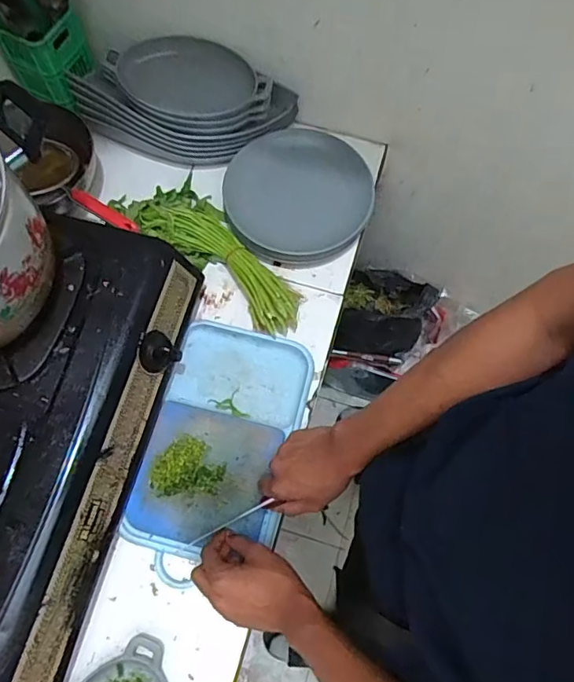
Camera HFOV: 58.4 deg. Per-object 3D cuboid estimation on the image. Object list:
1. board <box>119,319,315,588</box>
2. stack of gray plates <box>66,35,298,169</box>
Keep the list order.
[{"bbox_3d":[-0.085,0.134,0.673,0.183,0.034,0.316,13,70,4],"label":"board"},{"bbox_3d":[-0.158,-0.365,0.795,0.325,0.137,0.109,0,70,-2],"label":"stack of gray plates"}]

